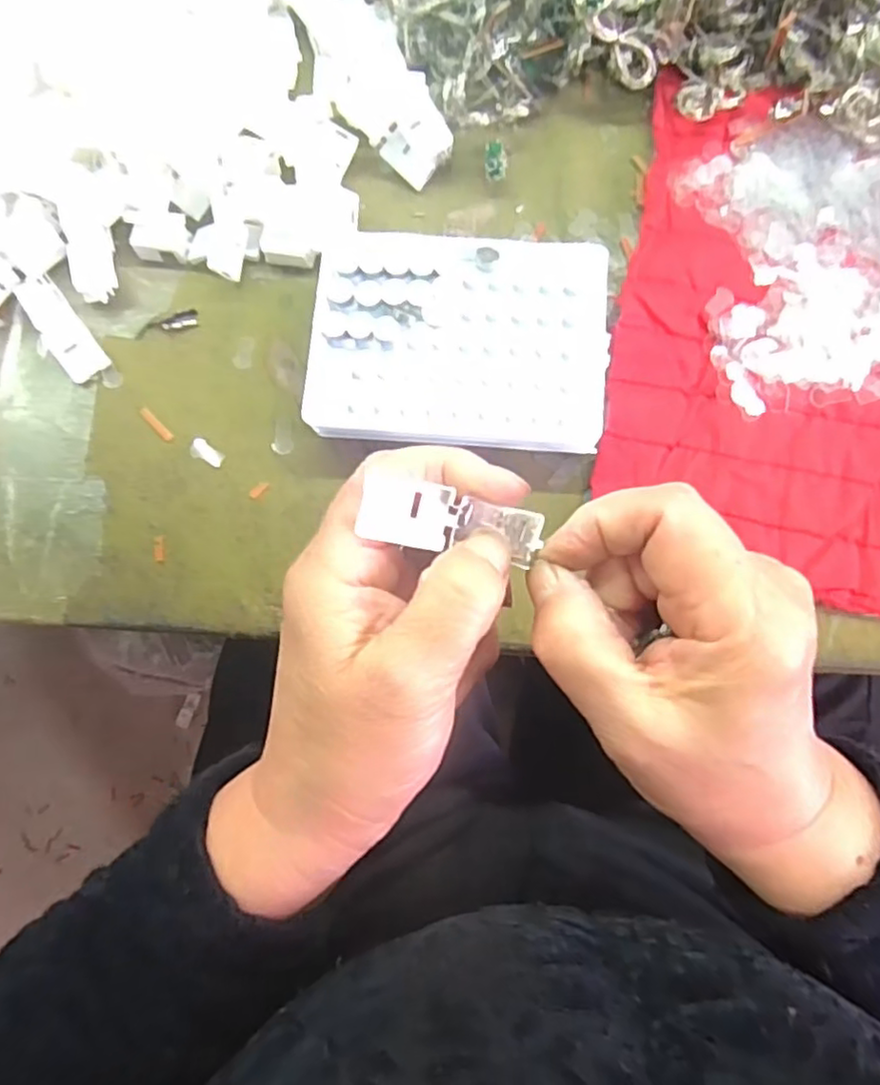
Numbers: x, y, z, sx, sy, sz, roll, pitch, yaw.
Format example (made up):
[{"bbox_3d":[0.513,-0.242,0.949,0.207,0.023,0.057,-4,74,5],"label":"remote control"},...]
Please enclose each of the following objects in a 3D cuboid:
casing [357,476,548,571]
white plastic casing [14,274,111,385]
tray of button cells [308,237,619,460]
[{"bbox_3d":[0.004,-0.006,0.193,0.053,0.006,0.018,7,83,-13],"label":"casing"},{"bbox_3d":[-0.187,-0.106,0.319,0.020,0.005,0.059,-36,79,-7],"label":"white plastic casing"},{"bbox_3d":[0.009,-0.091,0.300,0.129,0.026,0.095,3,77,2],"label":"tray of button cells"}]

